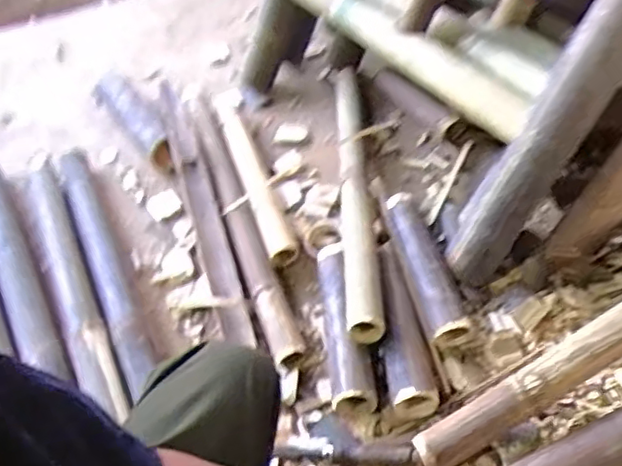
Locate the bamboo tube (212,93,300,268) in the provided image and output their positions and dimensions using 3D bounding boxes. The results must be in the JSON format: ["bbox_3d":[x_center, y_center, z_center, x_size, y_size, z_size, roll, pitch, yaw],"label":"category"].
[{"bbox_3d":[-0.113,-0.123,1.150,0.055,0.060,0.479,-17,50,-8],"label":"bamboo tube"}]

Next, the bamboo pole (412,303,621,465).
[{"bbox_3d":[0.415,0.098,0.768,0.652,0.043,0.058,-33,52,0],"label":"bamboo pole"}]

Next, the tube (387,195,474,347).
[{"bbox_3d":[0.172,0.051,0.953,0.069,0.068,0.273,-12,49,-4],"label":"tube"}]

